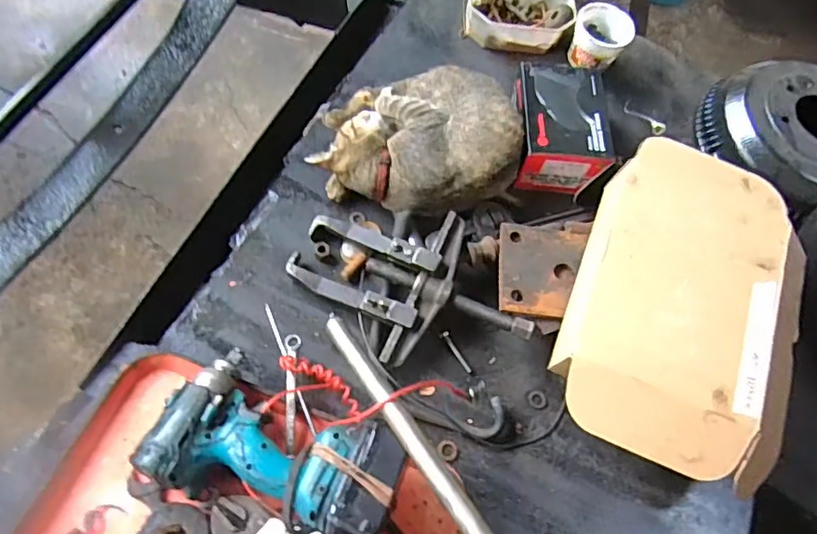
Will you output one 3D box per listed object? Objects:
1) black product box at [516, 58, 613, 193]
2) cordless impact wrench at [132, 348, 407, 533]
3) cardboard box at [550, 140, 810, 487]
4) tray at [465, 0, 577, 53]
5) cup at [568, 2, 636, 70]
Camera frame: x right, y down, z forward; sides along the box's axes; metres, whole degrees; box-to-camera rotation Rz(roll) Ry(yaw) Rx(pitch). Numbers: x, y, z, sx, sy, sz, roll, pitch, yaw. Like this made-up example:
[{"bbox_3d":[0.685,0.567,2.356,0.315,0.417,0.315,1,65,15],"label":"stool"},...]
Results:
[{"bbox_3d":[0.228,-0.208,0.822,0.135,0.073,0.195,2,65,-3],"label":"black product box"},{"bbox_3d":[-0.126,0.176,0.538,0.244,0.069,0.134,22,66,6],"label":"cordless impact wrench"},{"bbox_3d":[0.327,0.039,0.635,0.251,0.072,0.377,21,67,8],"label":"cardboard box"},{"bbox_3d":[0.189,-0.436,0.947,0.179,0.051,0.128,3,65,-3],"label":"tray"},{"bbox_3d":[0.319,-0.379,0.916,0.095,0.063,0.088,22,66,6],"label":"cup"}]

